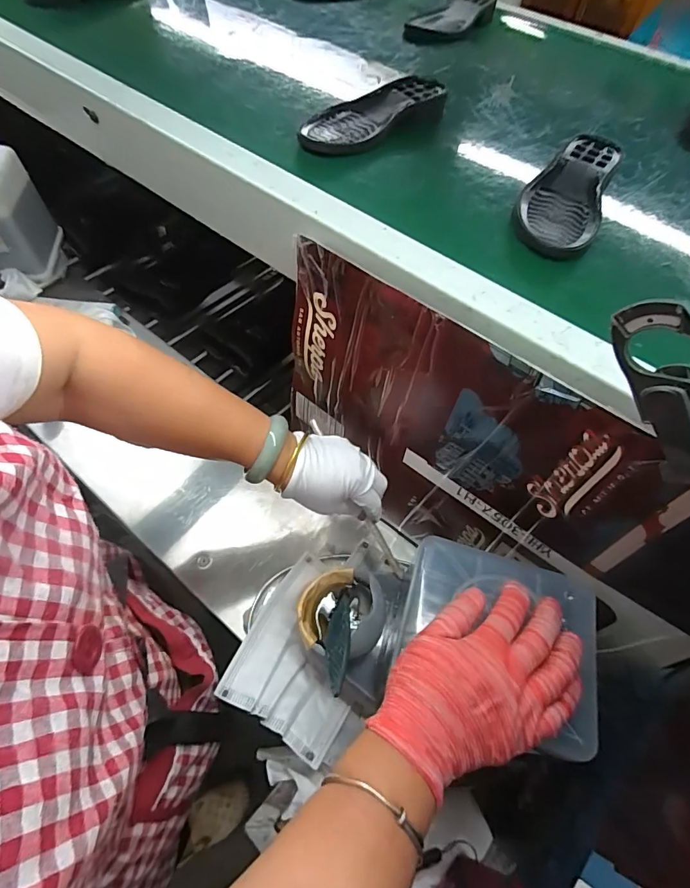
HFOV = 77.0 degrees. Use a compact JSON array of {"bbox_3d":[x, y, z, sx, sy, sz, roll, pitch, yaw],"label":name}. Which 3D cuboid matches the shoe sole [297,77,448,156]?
[{"bbox_3d":[0.030,-0.377,0.506,0.076,0.035,0.207,39,63,18],"label":"shoe sole"}]

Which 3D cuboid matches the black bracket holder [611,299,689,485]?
[{"bbox_3d":[0.189,-0.025,0.249,0.021,0.041,0.124,-42,112,-25],"label":"black bracket holder"}]

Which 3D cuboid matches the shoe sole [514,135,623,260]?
[{"bbox_3d":[0.225,-0.255,0.445,0.075,0.032,0.214,24,60,10],"label":"shoe sole"}]

